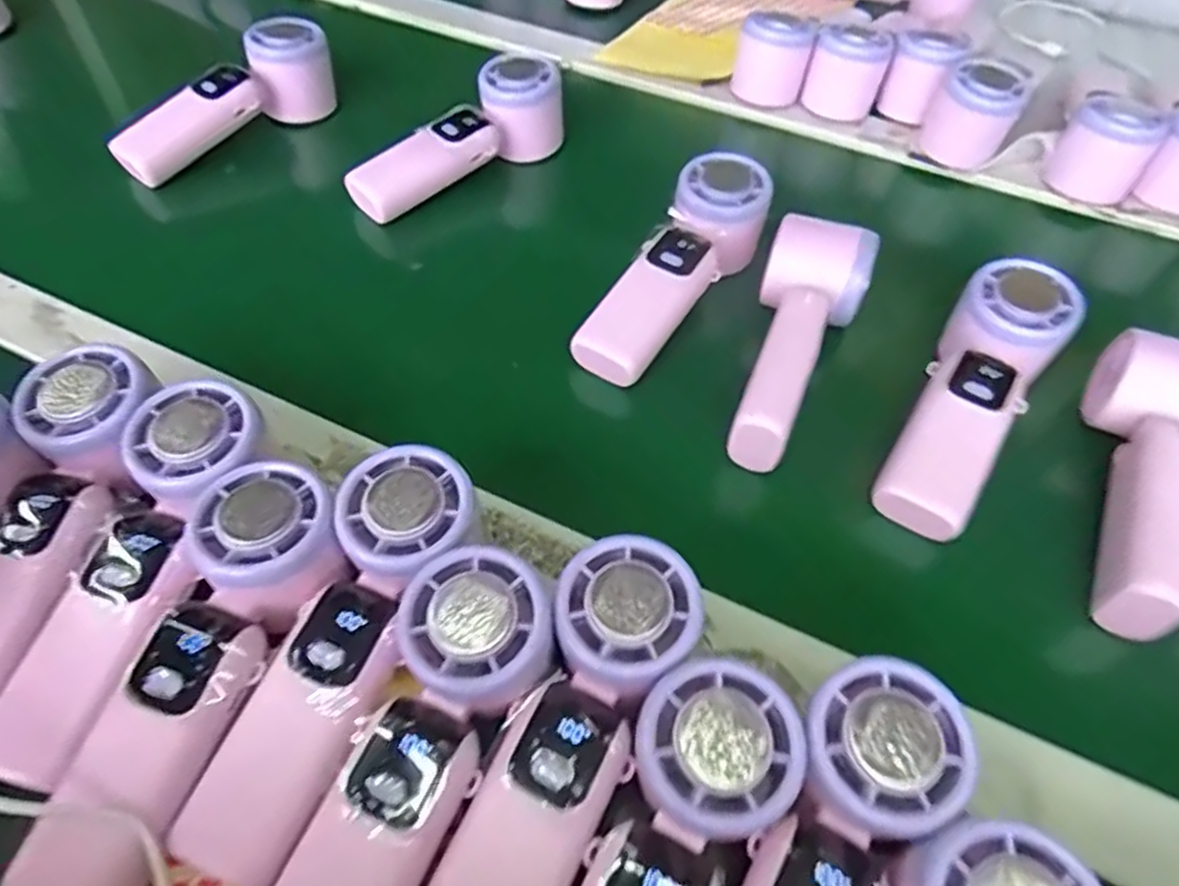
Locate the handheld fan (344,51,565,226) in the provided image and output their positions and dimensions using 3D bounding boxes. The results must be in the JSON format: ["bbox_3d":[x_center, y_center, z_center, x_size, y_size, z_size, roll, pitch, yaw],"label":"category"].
[{"bbox_3d":[-0.096,-0.211,0.521,0.163,0.064,0.057,-31,61,-22],"label":"handheld fan"}]

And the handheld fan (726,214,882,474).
[{"bbox_3d":[0.115,-0.055,0.405,0.057,0.051,0.155,17,55,10],"label":"handheld fan"}]

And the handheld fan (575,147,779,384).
[{"bbox_3d":[0.051,-0.103,0.437,0.058,0.055,0.164,28,58,17],"label":"handheld fan"}]

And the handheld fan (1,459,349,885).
[{"bbox_3d":[-0.151,0.086,0.283,0.056,0.033,0.169,18,69,11],"label":"handheld fan"}]

